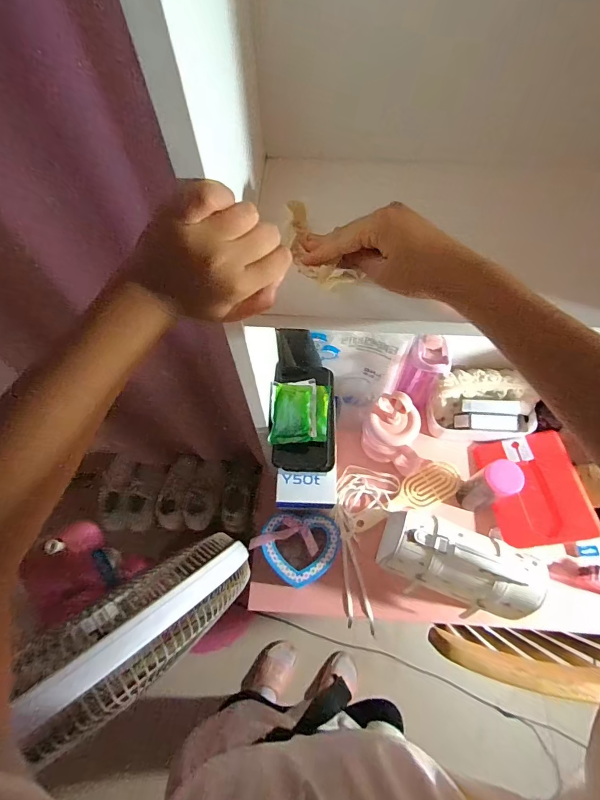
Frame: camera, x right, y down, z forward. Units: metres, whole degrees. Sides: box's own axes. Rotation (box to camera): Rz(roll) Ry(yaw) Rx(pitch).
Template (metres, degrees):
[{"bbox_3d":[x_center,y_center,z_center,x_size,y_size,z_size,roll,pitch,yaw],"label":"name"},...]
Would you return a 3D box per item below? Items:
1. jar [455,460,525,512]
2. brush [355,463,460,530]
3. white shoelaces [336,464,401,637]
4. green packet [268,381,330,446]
[{"bbox_3d":[0.326,0.150,0.672,0.055,0.147,0.058,-35,67,-15],"label":"jar"},{"bbox_3d":[0.198,0.182,0.739,0.219,0.020,0.065,-23,65,-10],"label":"brush"},{"bbox_3d":[0.113,0.255,0.713,0.111,0.028,0.277,10,63,6],"label":"white shoelaces"},{"bbox_3d":[0.001,0.015,0.548,0.081,0.025,0.094,2,63,2],"label":"green packet"}]

